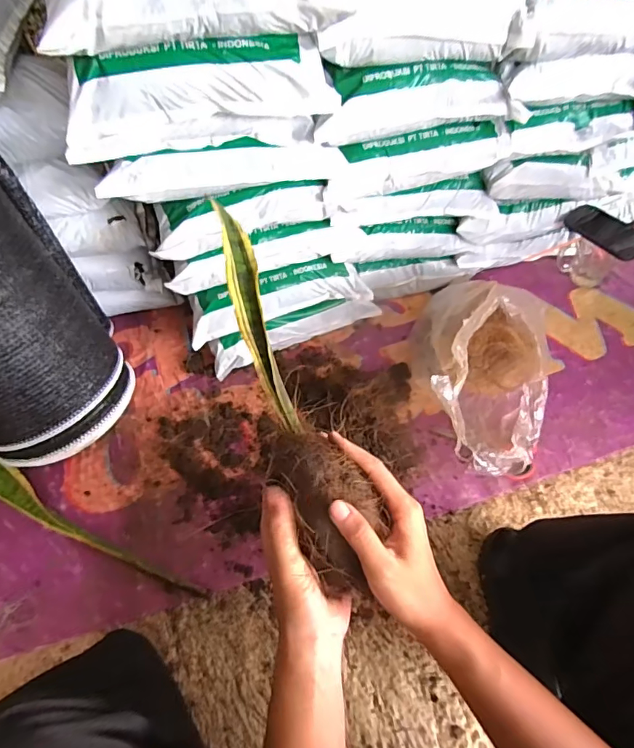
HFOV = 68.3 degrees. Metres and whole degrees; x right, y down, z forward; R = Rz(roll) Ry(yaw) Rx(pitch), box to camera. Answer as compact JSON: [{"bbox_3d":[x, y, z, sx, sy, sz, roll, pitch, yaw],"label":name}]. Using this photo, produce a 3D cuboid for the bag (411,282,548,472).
[{"bbox_3d":[0.274,-0.010,0.772,0.203,0.220,0.288,1,57,5],"label":"bag"}]

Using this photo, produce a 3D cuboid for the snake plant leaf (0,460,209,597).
[{"bbox_3d":[-0.429,0.228,0.757,0.554,0.026,0.049,24,62,18],"label":"snake plant leaf"}]

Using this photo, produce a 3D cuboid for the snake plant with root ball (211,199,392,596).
[{"bbox_3d":[-0.029,-0.004,0.392,0.065,0.056,0.348,-17,63,-8],"label":"snake plant with root ball"}]

